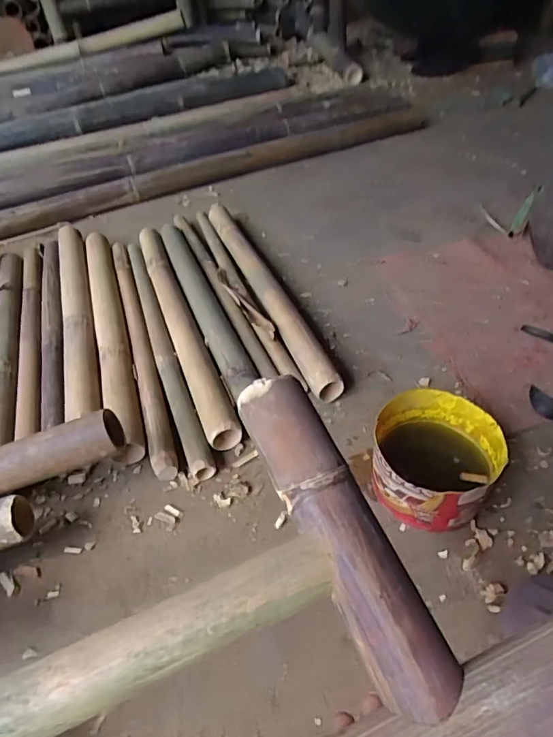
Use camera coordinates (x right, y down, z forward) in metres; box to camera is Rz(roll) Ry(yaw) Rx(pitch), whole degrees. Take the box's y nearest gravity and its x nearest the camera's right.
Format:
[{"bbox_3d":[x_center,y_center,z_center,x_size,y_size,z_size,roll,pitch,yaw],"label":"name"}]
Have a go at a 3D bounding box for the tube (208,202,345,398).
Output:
[{"bbox_3d":[-0.028,-0.170,0.974,0.061,0.045,0.633,-18,46,-12],"label":"tube"}]

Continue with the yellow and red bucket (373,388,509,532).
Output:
[{"bbox_3d":[0.195,0.115,0.621,0.148,0.099,0.150,-3,45,3],"label":"yellow and red bucket"}]

